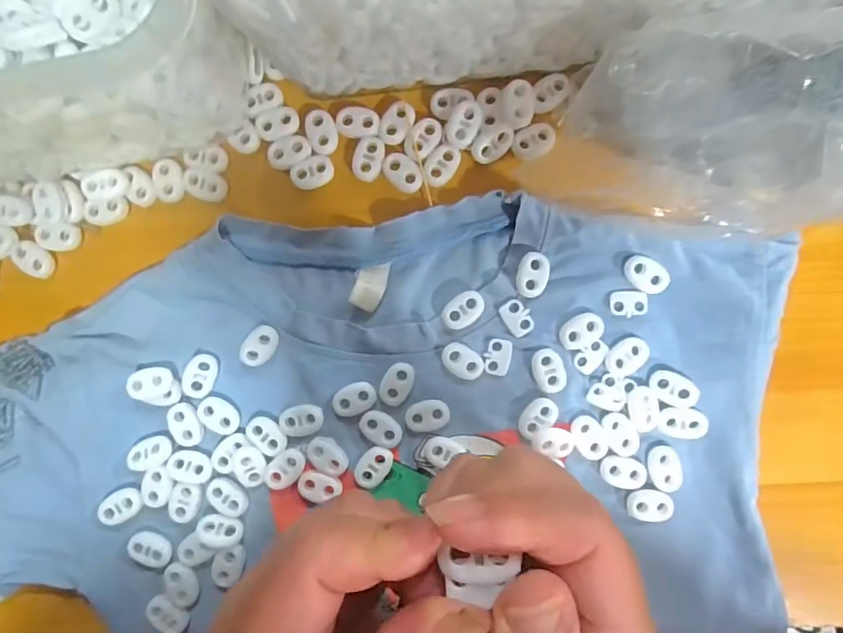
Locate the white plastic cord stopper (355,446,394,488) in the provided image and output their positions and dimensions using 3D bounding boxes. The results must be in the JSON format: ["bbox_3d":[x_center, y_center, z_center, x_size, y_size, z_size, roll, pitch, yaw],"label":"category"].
[{"bbox_3d":[-0.024,0.076,0.243,0.014,0.004,0.022,33,91,1],"label":"white plastic cord stopper"}]

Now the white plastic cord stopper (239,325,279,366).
[{"bbox_3d":[-0.081,0.015,0.242,0.015,0.004,0.022,32,92,-17],"label":"white plastic cord stopper"}]

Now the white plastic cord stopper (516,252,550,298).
[{"bbox_3d":[0.055,-0.021,0.239,0.015,0.004,0.022,9,91,1],"label":"white plastic cord stopper"}]

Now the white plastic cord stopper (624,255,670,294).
[{"bbox_3d":[0.112,-0.020,0.237,0.023,0.004,0.015,33,91,1],"label":"white plastic cord stopper"}]

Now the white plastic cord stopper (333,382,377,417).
[{"bbox_3d":[-0.034,0.042,0.241,0.022,0.004,0.015,-24,90,1],"label":"white plastic cord stopper"}]

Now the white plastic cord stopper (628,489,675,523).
[{"bbox_3d":[0.115,0.094,0.239,0.022,0.005,0.016,9,91,1],"label":"white plastic cord stopper"}]

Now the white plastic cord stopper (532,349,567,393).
[{"bbox_3d":[0.064,0.027,0.241,0.014,0.005,0.022,-22,90,1],"label":"white plastic cord stopper"}]

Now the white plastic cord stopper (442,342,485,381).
[{"bbox_3d":[0.021,0.023,0.242,0.022,0.006,0.015,29,91,1],"label":"white plastic cord stopper"}]

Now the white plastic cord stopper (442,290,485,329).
[{"bbox_3d":[0.021,-0.003,0.242,0.022,0.005,0.015,-40,90,1],"label":"white plastic cord stopper"}]

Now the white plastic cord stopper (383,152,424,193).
[{"bbox_3d":[-0.009,-0.073,0.242,0.022,0.004,0.014,42,91,0],"label":"white plastic cord stopper"}]

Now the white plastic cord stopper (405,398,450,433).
[{"bbox_3d":[0.003,0.050,0.243,0.022,0.004,0.015,-10,90,1],"label":"white plastic cord stopper"}]

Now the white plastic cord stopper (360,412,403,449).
[{"bbox_3d":[-0.020,0.057,0.242,0.022,0.004,0.015,27,91,1],"label":"white plastic cord stopper"}]

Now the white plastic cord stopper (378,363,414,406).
[{"bbox_3d":[-0.012,0.034,0.241,0.014,0.004,0.022,24,91,1],"label":"white plastic cord stopper"}]

